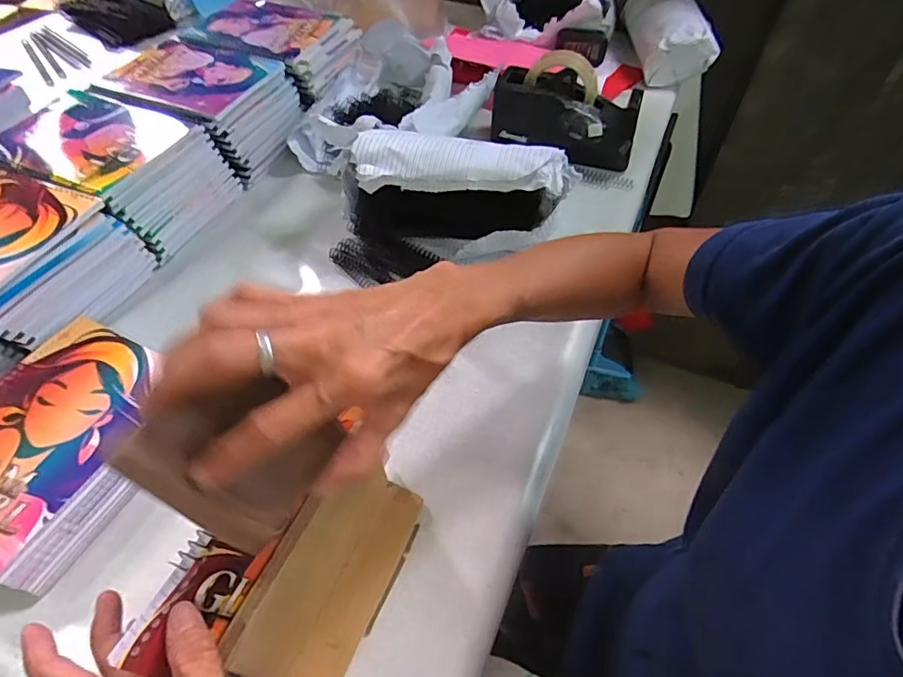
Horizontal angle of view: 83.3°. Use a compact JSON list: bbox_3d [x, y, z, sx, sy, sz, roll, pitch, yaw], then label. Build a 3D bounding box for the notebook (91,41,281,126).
[{"bbox_3d":[-0.352,-0.347,0.672,0.200,0.018,0.161,19,54,15],"label":"notebook"}]

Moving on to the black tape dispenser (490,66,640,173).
[{"bbox_3d":[0.162,-0.320,0.718,0.197,0.105,0.071,14,53,12],"label":"black tape dispenser"}]

